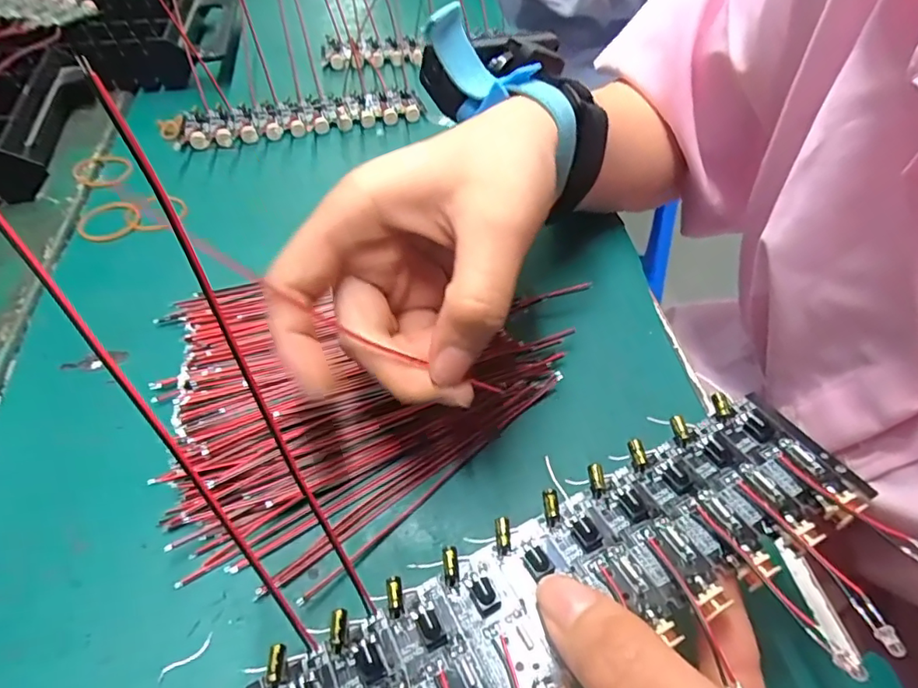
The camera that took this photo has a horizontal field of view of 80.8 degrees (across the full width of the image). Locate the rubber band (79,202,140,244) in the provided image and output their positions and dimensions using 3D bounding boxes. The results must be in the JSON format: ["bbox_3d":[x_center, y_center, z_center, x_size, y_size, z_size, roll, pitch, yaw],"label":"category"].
[{"bbox_3d":[-0.196,-0.070,0.301,0.031,0.004,0.034,-28,57,-14],"label":"rubber band"}]

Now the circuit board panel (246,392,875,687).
[{"bbox_3d":[0.030,0.060,0.137,0.161,0.008,0.045,-24,54,-15],"label":"circuit board panel"}]

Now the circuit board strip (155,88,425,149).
[{"bbox_3d":[-0.113,-0.157,0.373,0.172,0.009,0.048,-16,51,-12],"label":"circuit board strip"}]

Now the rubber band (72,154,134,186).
[{"bbox_3d":[-0.219,-0.108,0.330,0.031,0.004,0.036,-30,55,-22],"label":"rubber band"}]

